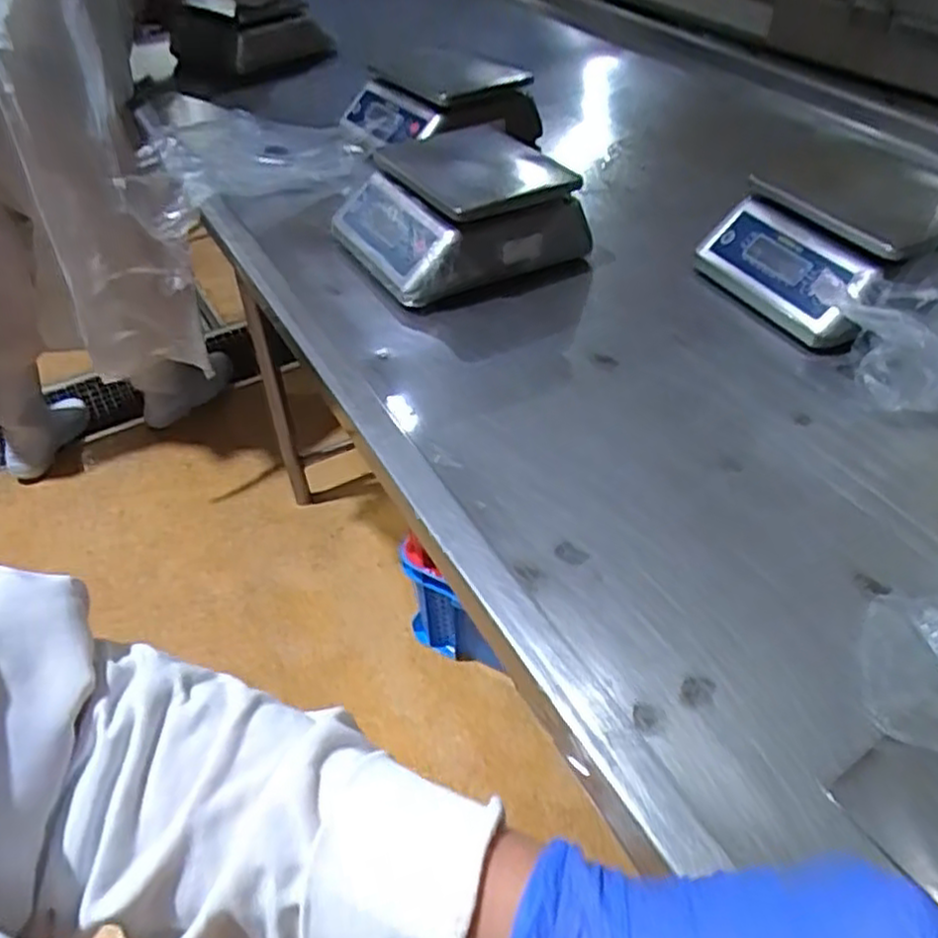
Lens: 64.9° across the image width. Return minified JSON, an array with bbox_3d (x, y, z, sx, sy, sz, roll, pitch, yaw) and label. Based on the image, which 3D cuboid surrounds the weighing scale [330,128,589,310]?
[{"bbox_3d":[-0.021,-0.347,0.992,0.284,0.119,0.258,-22,48,-19],"label":"weighing scale"}]

